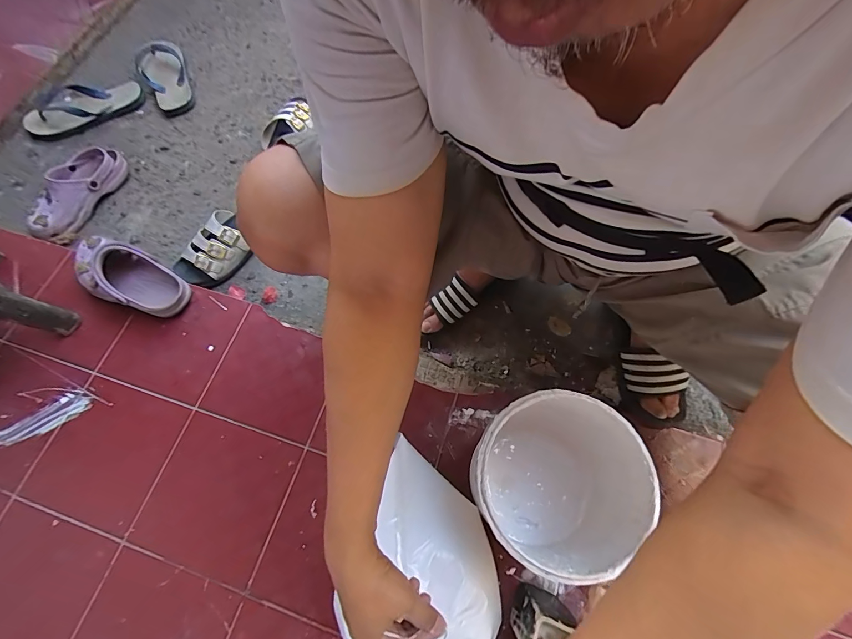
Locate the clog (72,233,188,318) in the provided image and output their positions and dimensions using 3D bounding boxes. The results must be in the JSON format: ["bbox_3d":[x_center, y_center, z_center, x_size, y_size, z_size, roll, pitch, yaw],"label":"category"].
[{"bbox_3d":[-0.541,-0.074,0.694,0.228,0.087,0.102,25,71,12],"label":"clog"}]

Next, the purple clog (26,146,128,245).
[{"bbox_3d":[-0.760,-0.280,0.819,0.110,0.073,0.237,21,69,12],"label":"purple clog"}]

